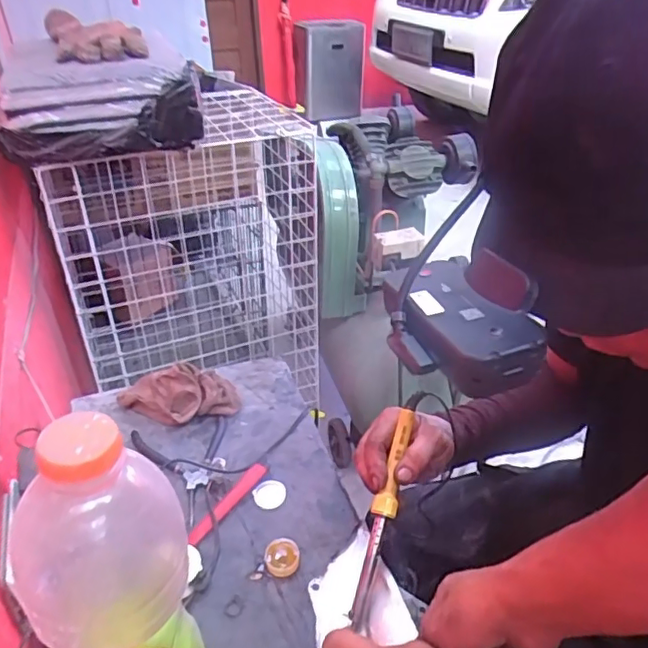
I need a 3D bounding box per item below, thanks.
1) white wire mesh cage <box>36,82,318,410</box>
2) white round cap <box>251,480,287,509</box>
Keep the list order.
[{"bbox_3d":[-0.277,-0.153,1.249,0.489,0.574,0.406,-15,37,-19],"label":"white wire mesh cage"},{"bbox_3d":[-0.058,0.185,0.628,0.033,0.008,0.032,-1,35,0],"label":"white round cap"}]

